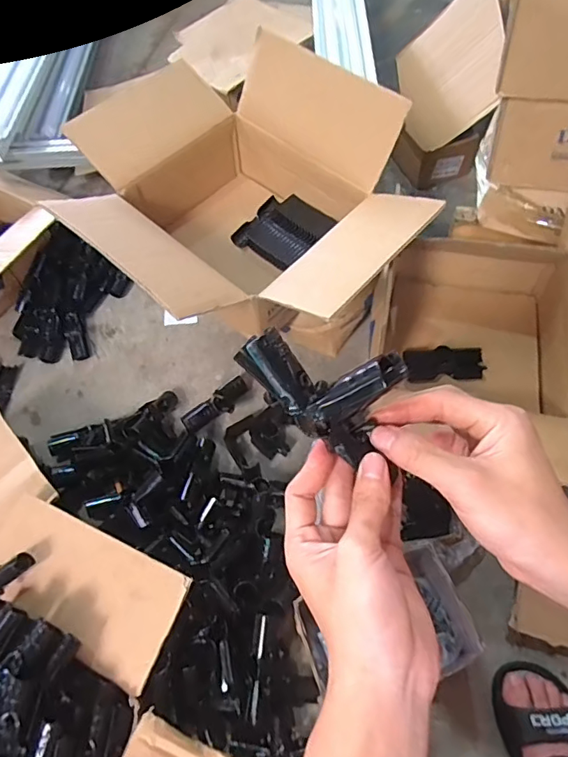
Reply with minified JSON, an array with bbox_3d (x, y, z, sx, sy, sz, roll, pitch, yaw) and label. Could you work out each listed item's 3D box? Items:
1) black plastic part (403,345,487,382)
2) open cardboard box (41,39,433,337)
[{"bbox_3d":[0.275,-0.024,0.862,0.127,0.015,0.057,-2,102,19],"label":"black plastic part"},{"bbox_3d":[-0.077,-0.259,0.794,0.534,0.249,0.443,37,67,22],"label":"open cardboard box"}]

